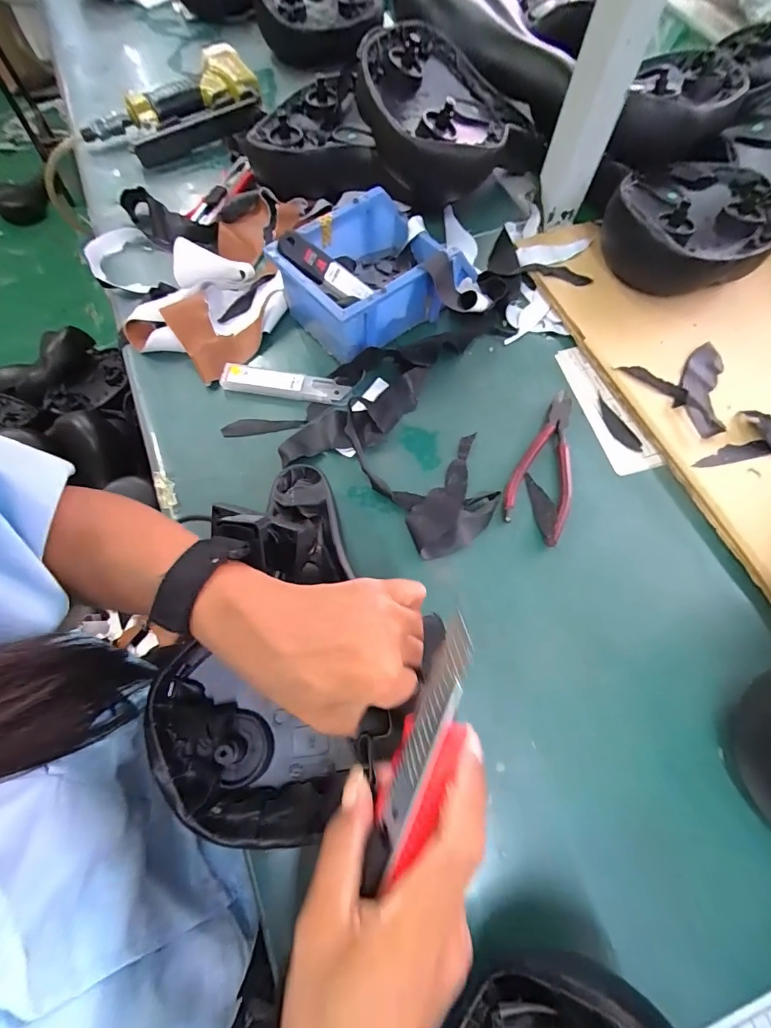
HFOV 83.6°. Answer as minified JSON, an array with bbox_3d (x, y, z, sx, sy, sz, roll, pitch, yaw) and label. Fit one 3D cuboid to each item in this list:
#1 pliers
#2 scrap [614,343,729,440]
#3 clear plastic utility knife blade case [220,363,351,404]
[{"bbox_3d":[0.152,-0.049,0.395,0.054,0.008,0.155,23,70,8],"label":"pliers"},{"bbox_3d":[0.303,-0.137,0.422,0.096,0.015,0.105,-39,74,-14],"label":"scrap"},{"bbox_3d":[-0.100,-0.127,0.423,0.121,0.015,0.024,8,68,3],"label":"clear plastic utility knife blade case"}]

